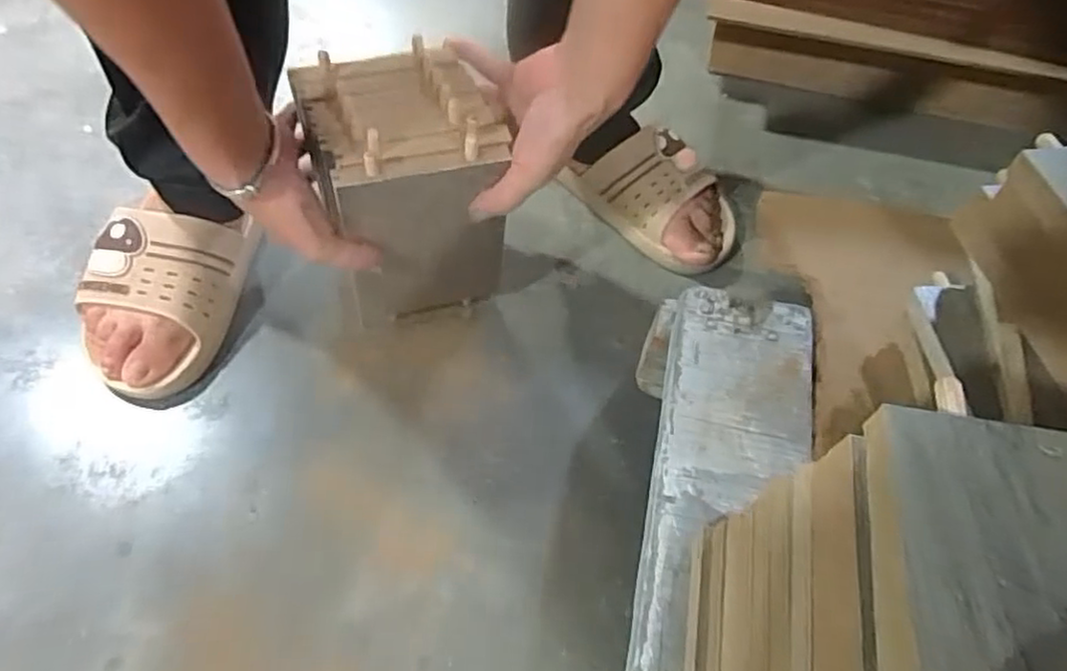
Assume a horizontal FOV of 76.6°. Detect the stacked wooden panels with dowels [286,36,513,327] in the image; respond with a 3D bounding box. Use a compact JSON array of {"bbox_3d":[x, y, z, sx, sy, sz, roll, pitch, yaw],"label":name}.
[{"bbox_3d":[-0.089,-0.105,0.517,0.125,0.180,0.101,-10,58,-10],"label":"stacked wooden panels with dowels"}]

